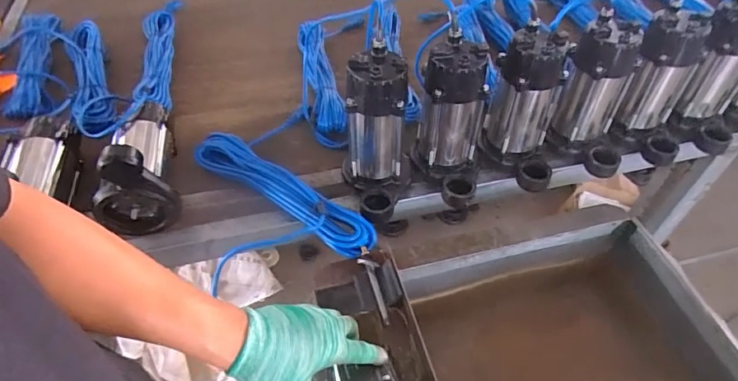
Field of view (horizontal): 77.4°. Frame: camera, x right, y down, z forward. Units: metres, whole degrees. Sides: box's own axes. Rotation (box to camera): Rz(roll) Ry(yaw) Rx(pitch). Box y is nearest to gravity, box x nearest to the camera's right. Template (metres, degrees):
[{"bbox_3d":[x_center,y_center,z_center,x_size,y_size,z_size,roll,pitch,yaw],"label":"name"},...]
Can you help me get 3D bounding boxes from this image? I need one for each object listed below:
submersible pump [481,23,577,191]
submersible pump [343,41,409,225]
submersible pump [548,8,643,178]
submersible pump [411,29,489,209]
[{"bbox_3d":[0.264,-0.128,0.764,0.117,0.219,0.149,10,50,7],"label":"submersible pump"},{"bbox_3d":[0.018,-0.079,0.717,0.098,0.230,0.154,-15,51,-14],"label":"submersible pump"},{"bbox_3d":[0.394,-0.152,0.790,0.133,0.229,0.126,16,51,13],"label":"submersible pump"},{"bbox_3d":[0.132,-0.101,0.739,0.105,0.225,0.146,4,49,2],"label":"submersible pump"}]

